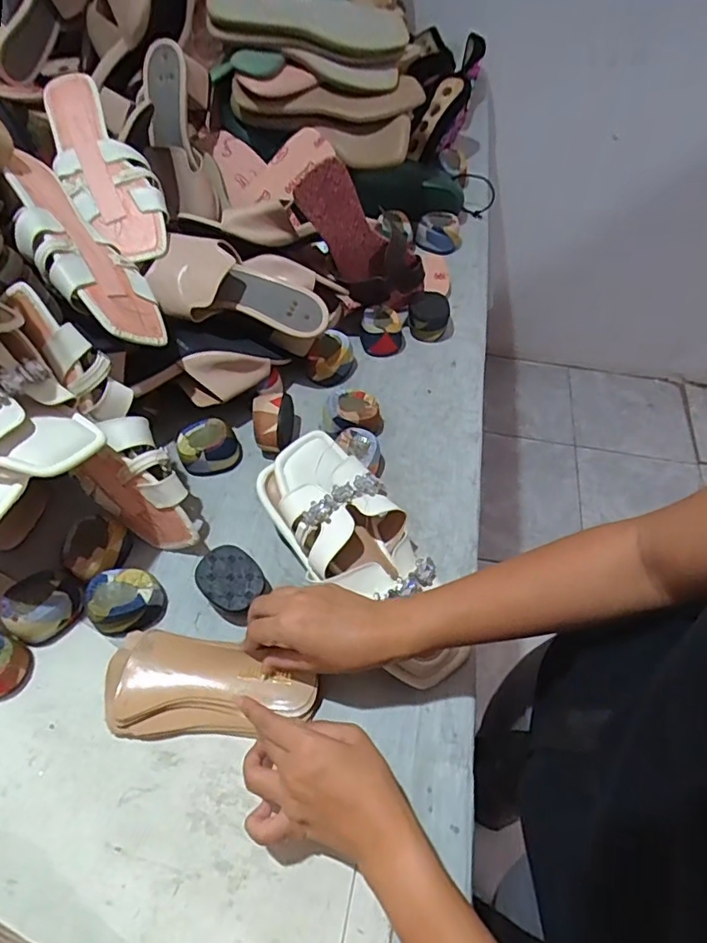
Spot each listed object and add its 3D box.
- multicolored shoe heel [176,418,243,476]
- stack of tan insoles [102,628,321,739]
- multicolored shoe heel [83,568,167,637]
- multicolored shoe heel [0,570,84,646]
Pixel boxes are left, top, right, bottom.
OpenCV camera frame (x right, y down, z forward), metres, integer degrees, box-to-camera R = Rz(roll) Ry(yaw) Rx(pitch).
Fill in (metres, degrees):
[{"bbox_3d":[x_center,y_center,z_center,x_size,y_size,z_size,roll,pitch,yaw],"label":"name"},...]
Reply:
[{"bbox_3d":[-0.152,-0.027,0.570,0.061,0.039,0.048,-17,59,-14],"label":"multicolored shoe heel"},{"bbox_3d":[-0.117,0.174,0.441,0.171,0.036,0.077,5,57,0],"label":"stack of tan insoles"},{"bbox_3d":[-0.201,0.113,0.480,0.058,0.035,0.047,-9,58,-9],"label":"multicolored shoe heel"},{"bbox_3d":[-0.269,0.116,0.471,0.045,0.035,0.060,28,60,15],"label":"multicolored shoe heel"}]

